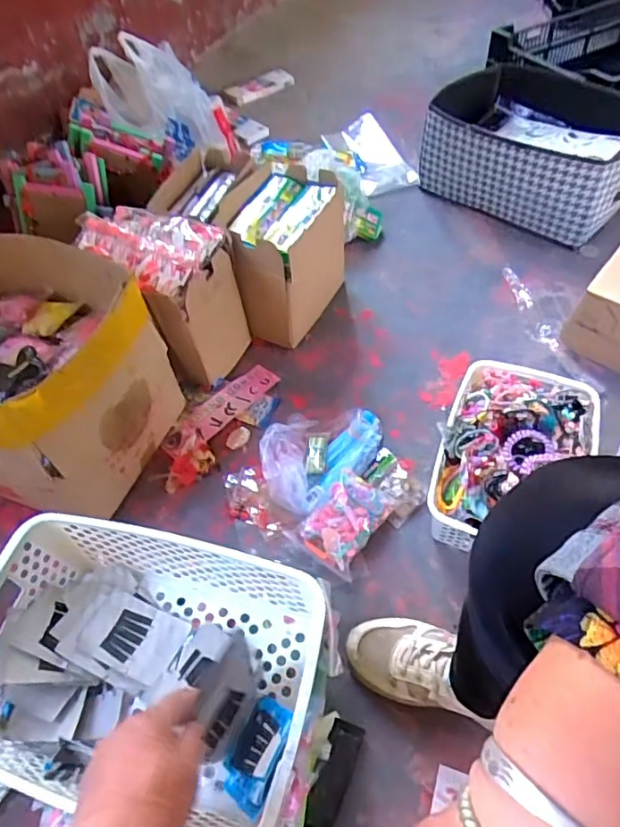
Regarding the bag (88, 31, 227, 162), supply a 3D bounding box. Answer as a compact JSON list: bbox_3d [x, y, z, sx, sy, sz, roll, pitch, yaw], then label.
[{"bbox_3d":[-0.393,-0.814,1.433,0.247,0.296,0.195,-33,56,-20],"label":"bag"}]

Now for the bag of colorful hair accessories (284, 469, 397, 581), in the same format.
[{"bbox_3d":[0.051,0.150,0.802,0.101,0.043,0.142,30,60,25],"label":"bag of colorful hair accessories"}]

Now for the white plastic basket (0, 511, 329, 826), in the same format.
[{"bbox_3d":[-0.143,0.212,0.466,0.289,0.105,0.192,8,53,11],"label":"white plastic basket"}]

